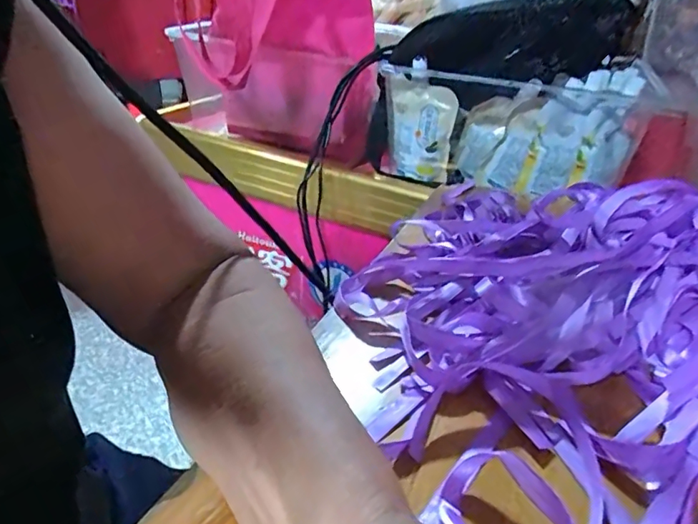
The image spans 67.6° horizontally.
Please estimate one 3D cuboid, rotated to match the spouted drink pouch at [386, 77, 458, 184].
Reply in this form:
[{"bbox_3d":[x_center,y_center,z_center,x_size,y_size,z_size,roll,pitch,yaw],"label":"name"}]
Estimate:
[{"bbox_3d":[0.081,-0.151,0.597,0.080,0.111,0.018,17,30,28],"label":"spouted drink pouch"}]

